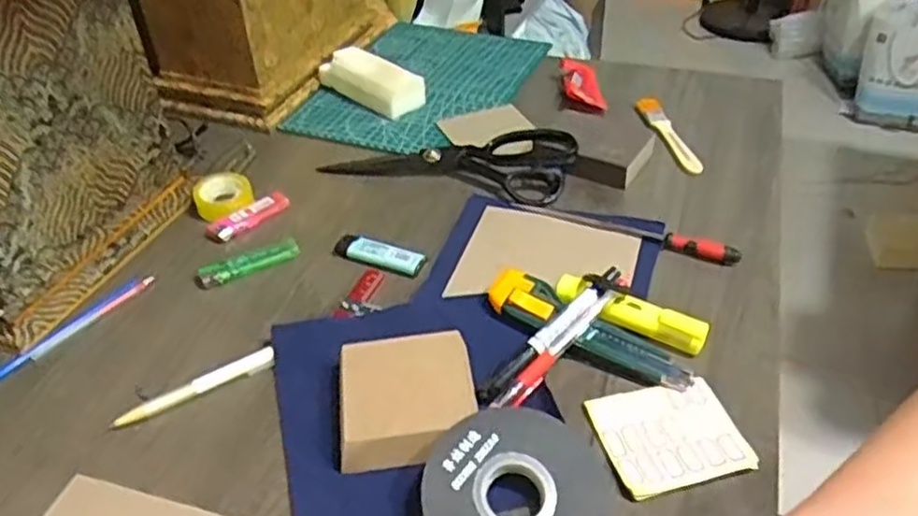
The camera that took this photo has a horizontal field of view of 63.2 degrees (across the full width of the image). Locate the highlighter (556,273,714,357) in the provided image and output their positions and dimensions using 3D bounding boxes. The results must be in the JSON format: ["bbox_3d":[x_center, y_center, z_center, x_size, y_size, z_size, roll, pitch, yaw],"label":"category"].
[{"bbox_3d":[0.123,0.041,0.546,0.113,0.022,0.023,17,44,23],"label":"highlighter"}]

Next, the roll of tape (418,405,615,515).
[{"bbox_3d":[0.032,0.136,0.435,0.110,0.015,0.095,-8,57,-16],"label":"roll of tape"}]

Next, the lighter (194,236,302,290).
[{"bbox_3d":[-0.176,0.004,0.621,0.087,0.010,0.022,-19,43,-18],"label":"lighter"}]

